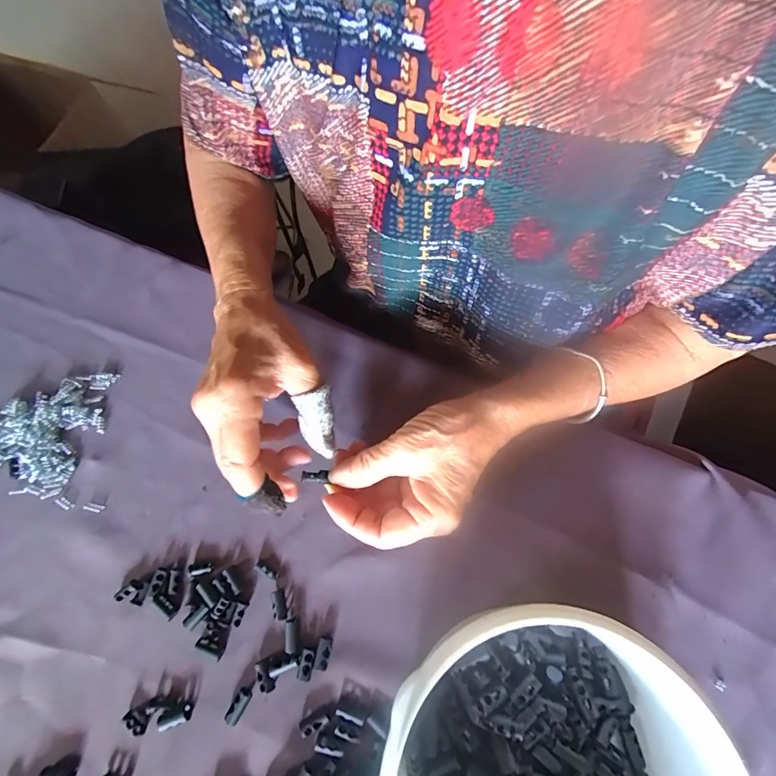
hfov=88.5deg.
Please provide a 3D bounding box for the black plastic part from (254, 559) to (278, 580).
[{"bbox_3d":[-0.085,0.127,0.277,0.018,0.005,0.006,30,74,13],"label":"black plastic part"}]

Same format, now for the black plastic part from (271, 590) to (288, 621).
[{"bbox_3d":[-0.073,0.146,0.269,0.008,0.006,0.018,-10,69,-1],"label":"black plastic part"}]

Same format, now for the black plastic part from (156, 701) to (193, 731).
[{"bbox_3d":[-0.134,0.206,0.250,0.020,0.009,0.009,-19,70,-4],"label":"black plastic part"}]

